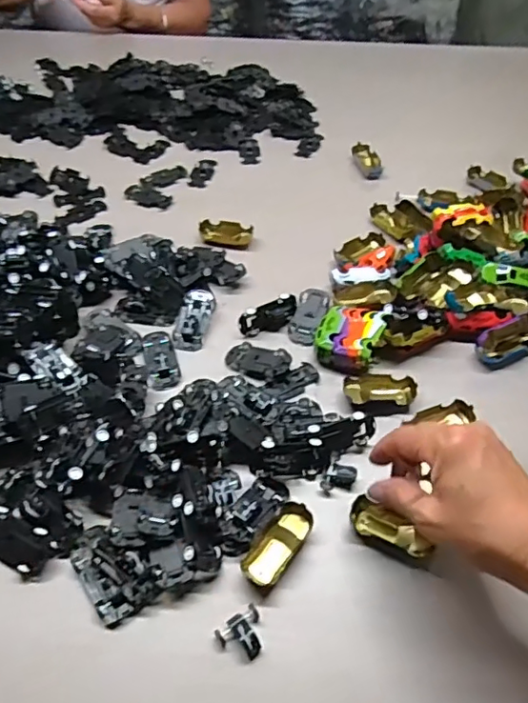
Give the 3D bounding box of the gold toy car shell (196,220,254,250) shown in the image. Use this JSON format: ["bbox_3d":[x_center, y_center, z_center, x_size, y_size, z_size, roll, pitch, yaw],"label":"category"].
[{"bbox_3d":[-0.045,-0.138,0.659,0.063,0.016,0.036,2,50,2],"label":"gold toy car shell"}]

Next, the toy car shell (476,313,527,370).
[{"bbox_3d":[0.236,-0.010,0.534,0.069,0.026,0.032,-23,53,-18],"label":"toy car shell"}]

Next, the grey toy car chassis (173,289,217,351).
[{"bbox_3d":[-0.070,-0.034,0.561,0.031,0.010,0.071,10,64,9],"label":"grey toy car chassis"}]

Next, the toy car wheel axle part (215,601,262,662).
[{"bbox_3d":[-0.013,0.189,0.368,0.031,0.015,0.027,-28,55,-22],"label":"toy car wheel axle part"}]

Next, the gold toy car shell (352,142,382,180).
[{"bbox_3d":[0.144,-0.266,0.771,0.031,0.016,0.065,-15,51,-12],"label":"gold toy car shell"}]

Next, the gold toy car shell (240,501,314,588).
[{"bbox_3d":[0.010,0.142,0.408,0.027,0.016,0.063,28,55,22],"label":"gold toy car shell"}]

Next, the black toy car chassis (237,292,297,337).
[{"bbox_3d":[0.006,-0.036,0.555,0.063,0.026,0.019,-22,53,-17],"label":"black toy car chassis"}]

